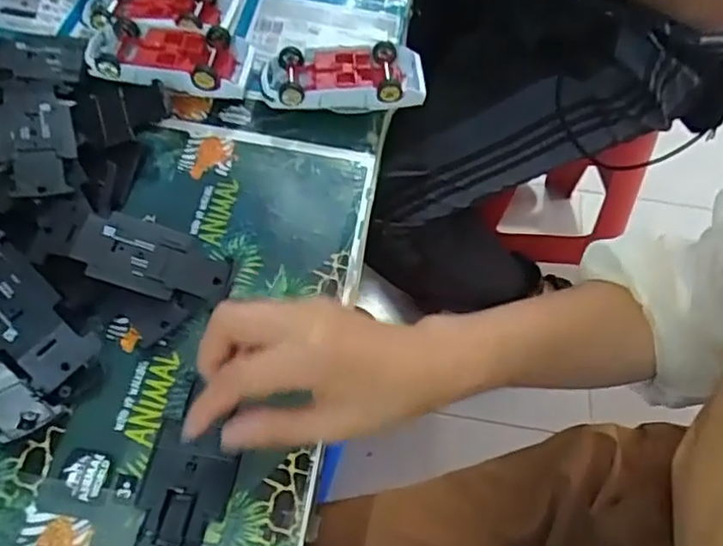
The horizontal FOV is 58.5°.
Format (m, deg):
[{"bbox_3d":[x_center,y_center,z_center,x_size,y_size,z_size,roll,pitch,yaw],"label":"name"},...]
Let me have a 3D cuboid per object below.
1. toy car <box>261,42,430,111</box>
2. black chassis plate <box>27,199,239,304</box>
[{"bbox_3d":[-0.016,-0.157,0.527,0.128,0.040,0.055,0,56,-4],"label":"toy car"},{"bbox_3d":[-0.144,-0.012,0.410,0.117,0.009,0.049,19,56,-9],"label":"black chassis plate"}]

